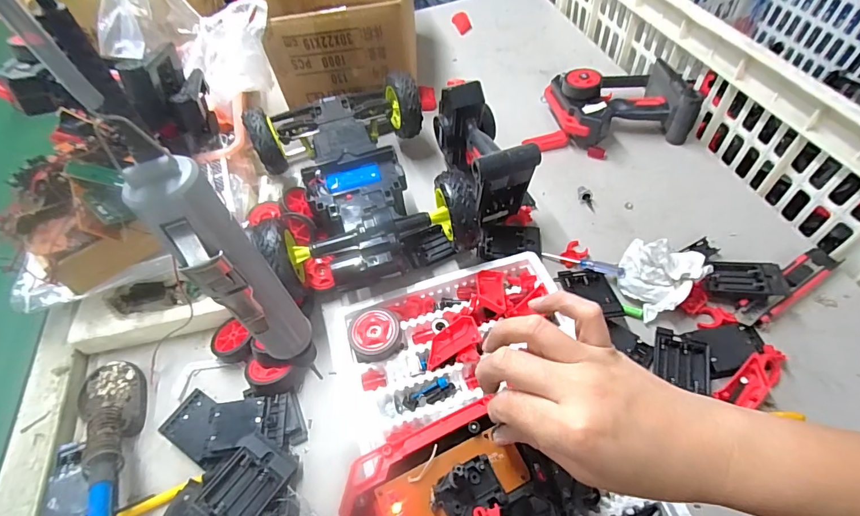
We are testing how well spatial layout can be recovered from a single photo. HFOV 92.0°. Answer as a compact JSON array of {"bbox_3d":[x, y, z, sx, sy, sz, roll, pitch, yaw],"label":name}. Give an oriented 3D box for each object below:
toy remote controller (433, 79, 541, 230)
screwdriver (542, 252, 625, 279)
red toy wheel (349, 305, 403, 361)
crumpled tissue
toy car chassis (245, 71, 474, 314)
[{"bbox_3d":[0.074,-0.138,0.570,0.083,0.138,0.173,-16,55,-6],"label":"toy remote controller"},{"bbox_3d":[0.192,0.005,0.521,0.098,0.017,0.011,21,59,19],"label":"screwdriver"},{"bbox_3d":[-0.060,0.081,0.462,0.055,0.021,0.062,-5,54,2],"label":"red toy wheel"},{"bbox_3d":[0.267,0.014,0.482,0.077,0.054,0.082,-23,56,-11],"label":"crumpled tissue"},{"bbox_3d":[-0.107,-0.116,0.555,0.244,0.096,0.343,-16,55,-6],"label":"toy car chassis"}]

